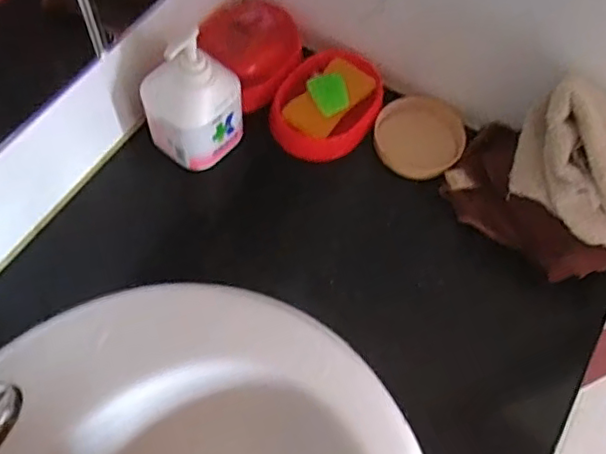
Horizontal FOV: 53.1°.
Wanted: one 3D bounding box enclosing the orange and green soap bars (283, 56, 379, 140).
[{"bbox_3d":[0.031,-0.141,0.663,0.061,0.018,0.107,33,64,14],"label":"orange and green soap bars"}]

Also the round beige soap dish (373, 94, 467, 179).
[{"bbox_3d":[0.126,-0.099,0.657,0.094,0.025,0.092,1,57,-2],"label":"round beige soap dish"}]

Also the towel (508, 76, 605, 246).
[{"bbox_3d":[0.294,-0.046,0.546,0.192,0.106,0.109,18,62,6],"label":"towel"}]

